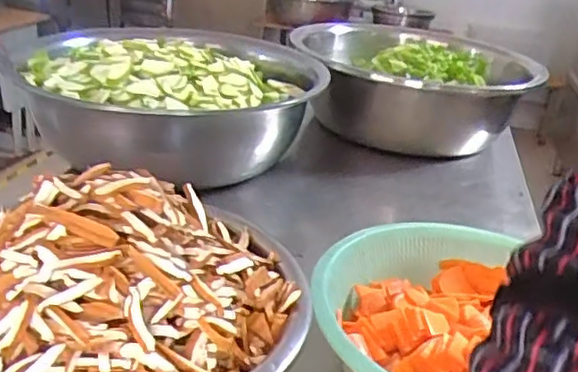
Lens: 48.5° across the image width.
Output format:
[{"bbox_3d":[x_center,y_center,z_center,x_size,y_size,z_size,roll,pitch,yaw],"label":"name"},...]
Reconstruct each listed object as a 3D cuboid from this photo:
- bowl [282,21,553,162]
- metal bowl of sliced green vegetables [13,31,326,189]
[{"bbox_3d":[0.263,-0.232,1.494,0.530,0.199,0.512,5,24,-4],"label":"bowl"},{"bbox_3d":[-0.199,-0.147,1.162,0.498,0.191,0.472,6,24,-2],"label":"metal bowl of sliced green vegetables"}]

